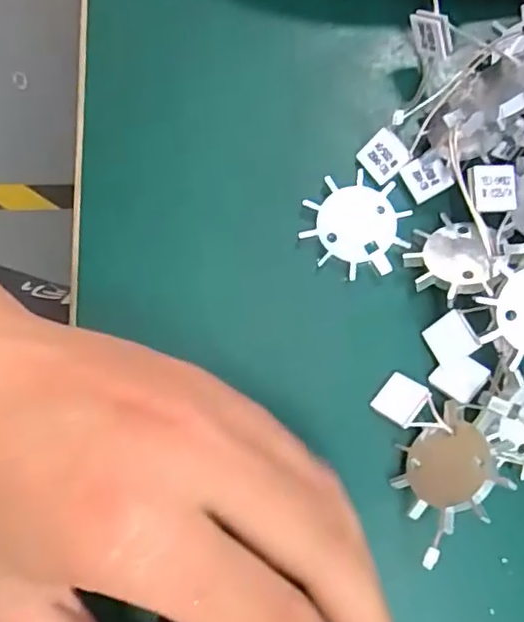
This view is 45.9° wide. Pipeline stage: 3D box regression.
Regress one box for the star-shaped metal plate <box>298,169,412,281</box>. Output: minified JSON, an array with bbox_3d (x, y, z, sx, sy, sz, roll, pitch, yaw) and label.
[{"bbox_3d":[0.035,-0.032,0.229,0.036,0.004,0.037,25,79,4],"label":"star-shaped metal plate"}]

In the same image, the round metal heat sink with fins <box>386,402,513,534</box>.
[{"bbox_3d":[0.060,0.052,0.200,0.034,0.004,0.035,-26,47,31],"label":"round metal heat sink with fins"}]

